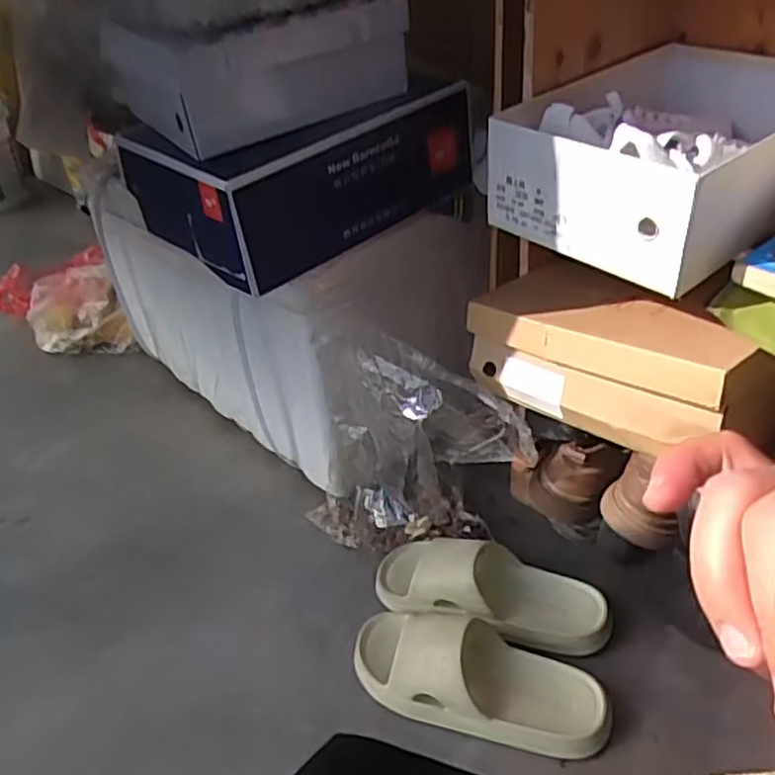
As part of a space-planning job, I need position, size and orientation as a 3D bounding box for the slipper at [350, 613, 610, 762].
[{"bbox_3d":[0.088,0.280,0.715,0.252,0.068,0.100,6,37,16],"label":"slipper"}]

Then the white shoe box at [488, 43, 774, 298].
[{"bbox_3d":[0.273,-0.215,0.657,0.302,0.112,0.229,-31,42,-31],"label":"white shoe box"}]

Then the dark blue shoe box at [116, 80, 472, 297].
[{"bbox_3d":[-0.089,-0.241,0.776,0.314,0.120,0.199,-31,42,-32],"label":"dark blue shoe box"}]

